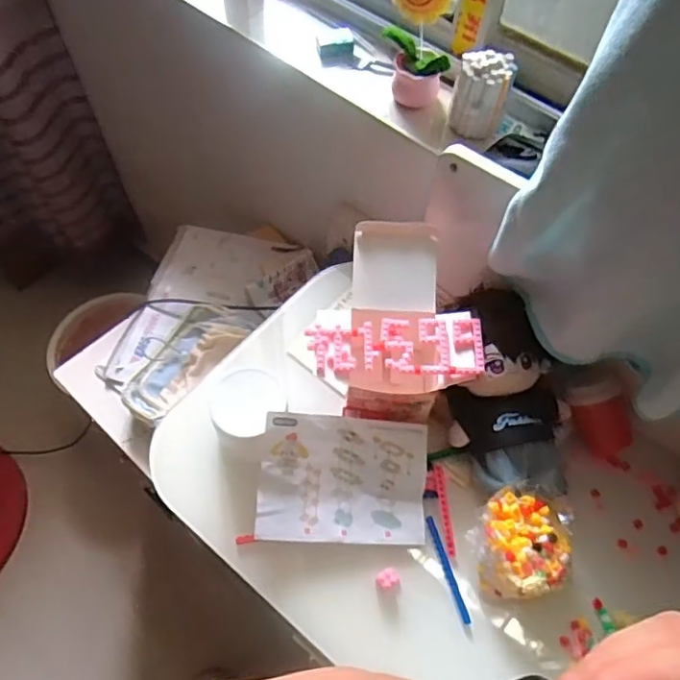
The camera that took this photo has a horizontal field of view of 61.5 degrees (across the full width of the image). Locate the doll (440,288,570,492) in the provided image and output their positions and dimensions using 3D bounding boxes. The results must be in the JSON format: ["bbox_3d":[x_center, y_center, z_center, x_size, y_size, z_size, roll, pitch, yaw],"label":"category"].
[{"bbox_3d":[0.177,0.048,0.605,0.125,0.099,0.209,-2,59,-5],"label":"doll"}]

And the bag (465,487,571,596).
[{"bbox_3d":[0.172,0.196,0.549,0.093,0.052,0.093,-9,60,-9],"label":"bag"}]

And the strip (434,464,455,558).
[{"bbox_3d":[0.106,0.172,0.579,0.010,0.009,0.090,-4,72,-6],"label":"strip"}]

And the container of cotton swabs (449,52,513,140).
[{"bbox_3d":[0.153,-0.267,0.621,0.058,0.074,0.045,9,59,2],"label":"container of cotton swabs"}]

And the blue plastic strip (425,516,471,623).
[{"bbox_3d":[0.105,0.223,0.560,0.009,0.010,0.100,-15,61,-12],"label":"blue plastic strip"}]

